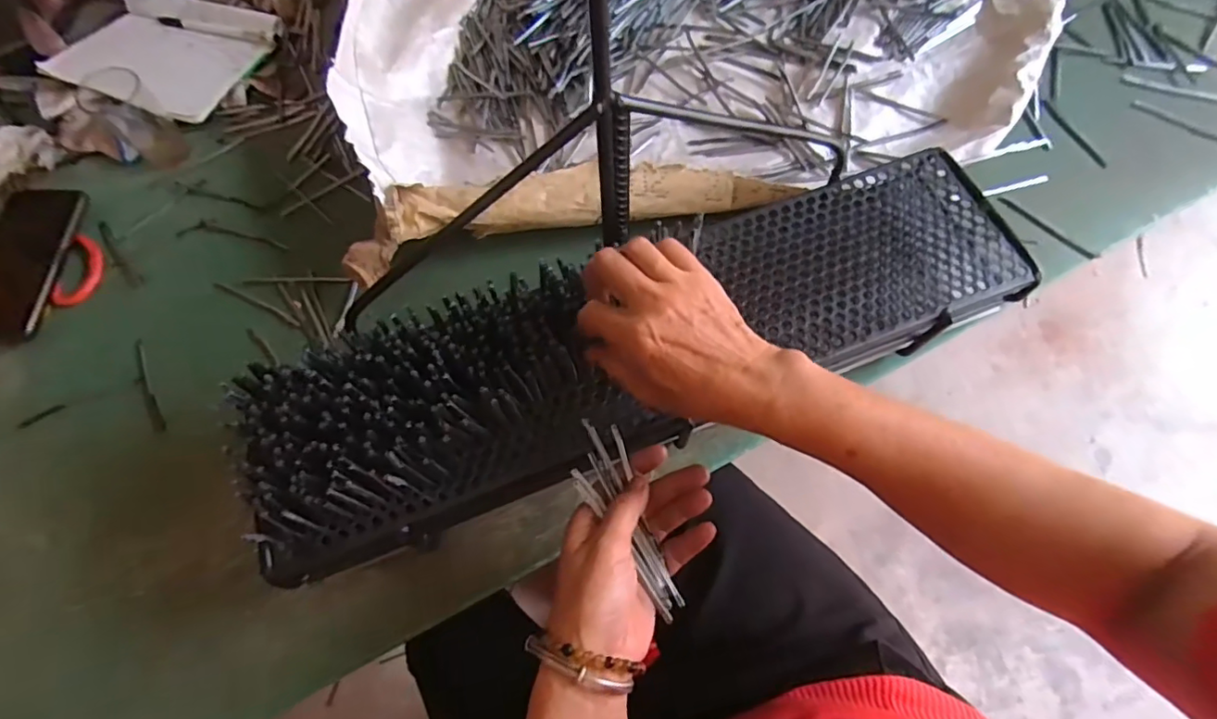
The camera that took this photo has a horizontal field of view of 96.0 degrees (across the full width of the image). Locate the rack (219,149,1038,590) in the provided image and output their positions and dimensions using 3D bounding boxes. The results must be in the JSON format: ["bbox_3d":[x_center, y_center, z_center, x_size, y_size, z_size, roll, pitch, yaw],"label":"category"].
[{"bbox_3d":[0.036,-0.016,0.418,0.591,0.091,0.144,-20,69,-10],"label":"rack"}]

